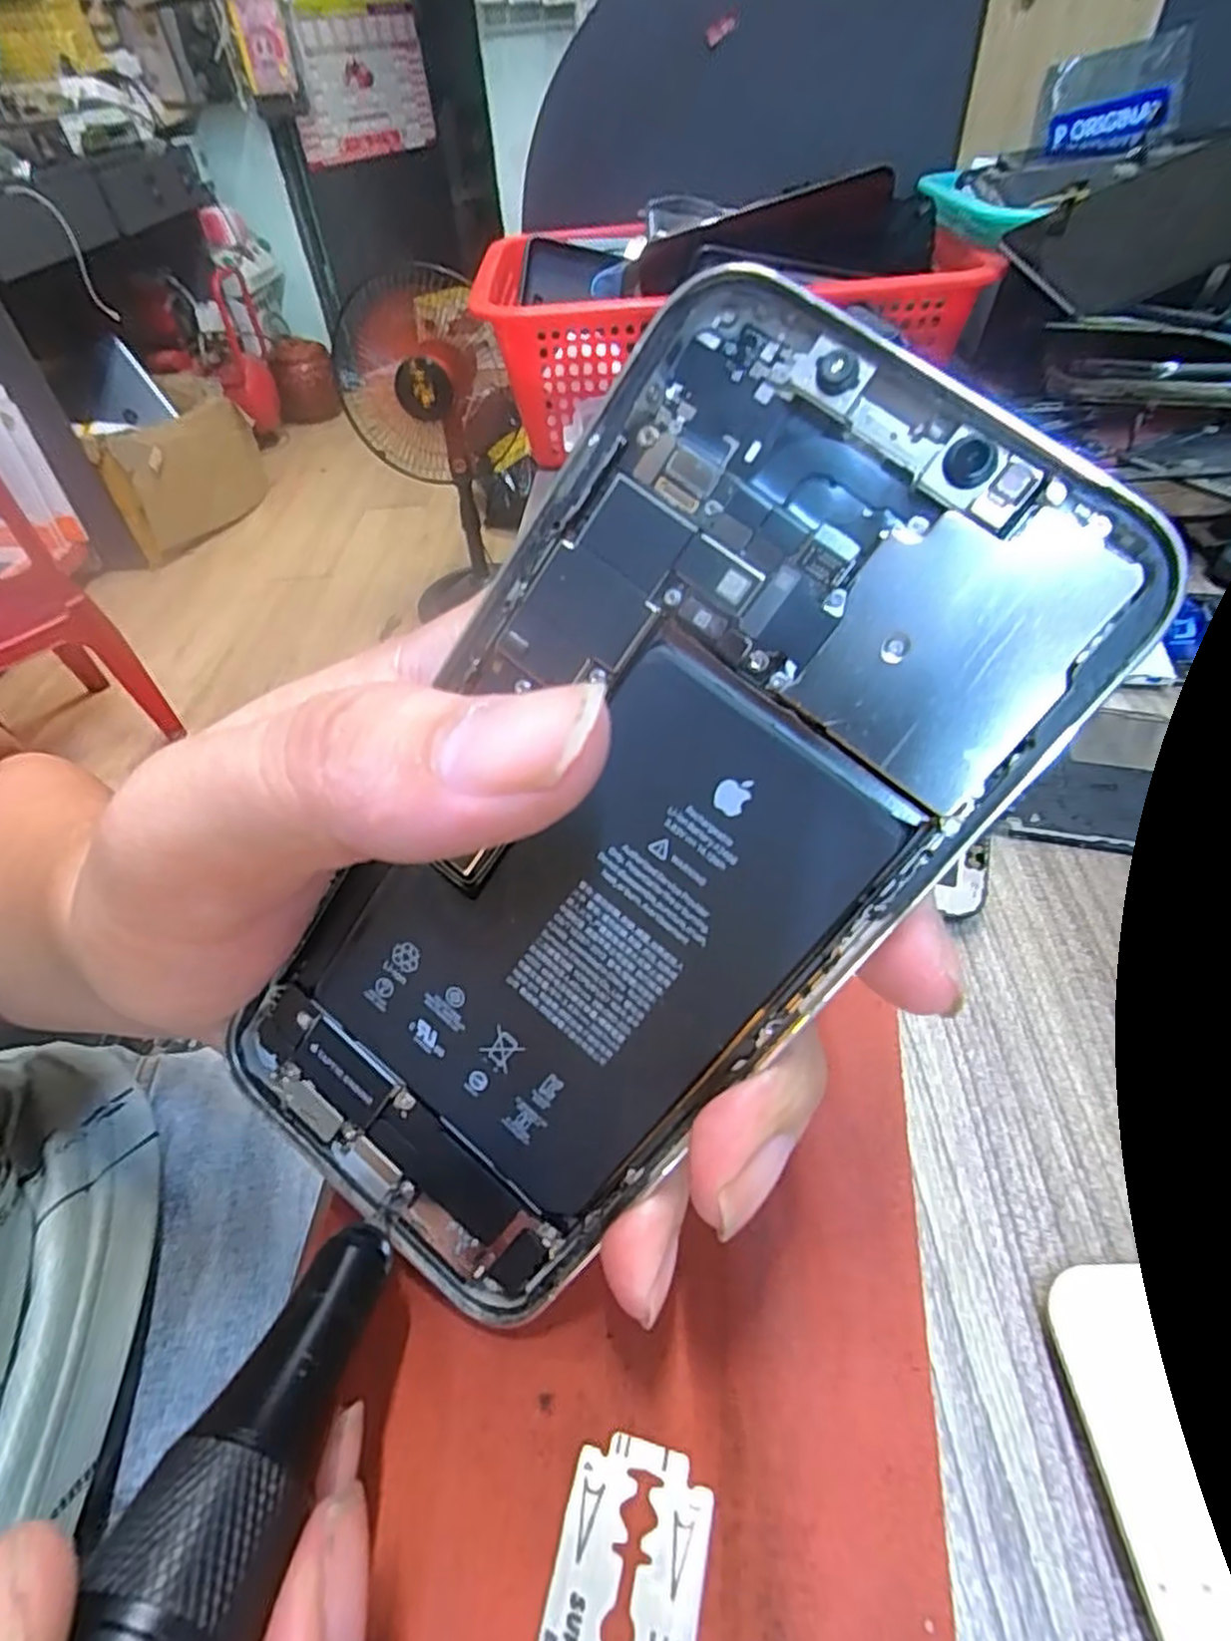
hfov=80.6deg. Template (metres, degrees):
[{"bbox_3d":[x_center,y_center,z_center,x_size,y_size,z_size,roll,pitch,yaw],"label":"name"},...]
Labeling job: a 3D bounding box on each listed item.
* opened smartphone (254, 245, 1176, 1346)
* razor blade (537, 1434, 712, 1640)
[{"bbox_3d":[-0.002,0.008,0.115,0.074,0.160,0.005,39,17,10],"label":"opened smartphone"},{"bbox_3d":[0.000,0.116,0.104,0.022,0.004,0.042,9,49,13],"label":"razor blade"}]

